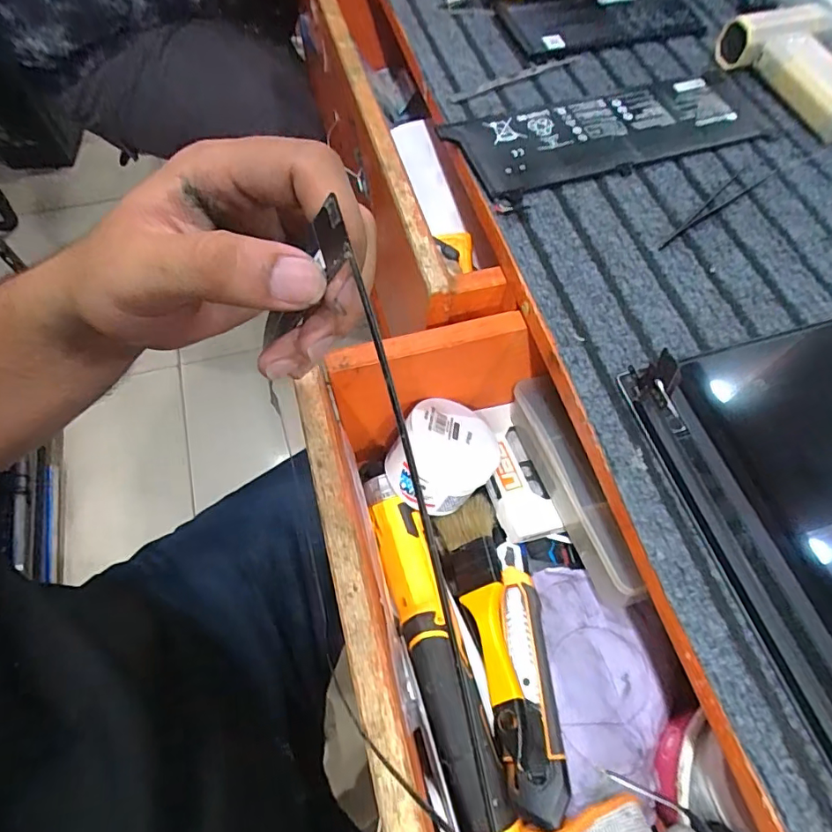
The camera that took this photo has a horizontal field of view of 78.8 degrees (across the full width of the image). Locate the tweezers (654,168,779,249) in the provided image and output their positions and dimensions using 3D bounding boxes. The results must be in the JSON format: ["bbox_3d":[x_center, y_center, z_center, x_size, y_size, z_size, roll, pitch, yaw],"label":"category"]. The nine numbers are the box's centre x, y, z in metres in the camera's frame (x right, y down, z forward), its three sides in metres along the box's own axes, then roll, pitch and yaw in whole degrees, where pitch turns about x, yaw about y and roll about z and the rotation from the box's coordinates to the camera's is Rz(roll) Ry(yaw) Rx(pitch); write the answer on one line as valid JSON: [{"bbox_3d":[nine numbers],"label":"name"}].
[{"bbox_3d":[0.221,-0.159,0.377,0.133,0.004,0.018,-34,69,-16],"label":"tweezers"}]

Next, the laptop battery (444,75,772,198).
[{"bbox_3d":[0.159,-0.232,0.408,0.255,0.010,0.089,-17,65,-9],"label":"laptop battery"}]

